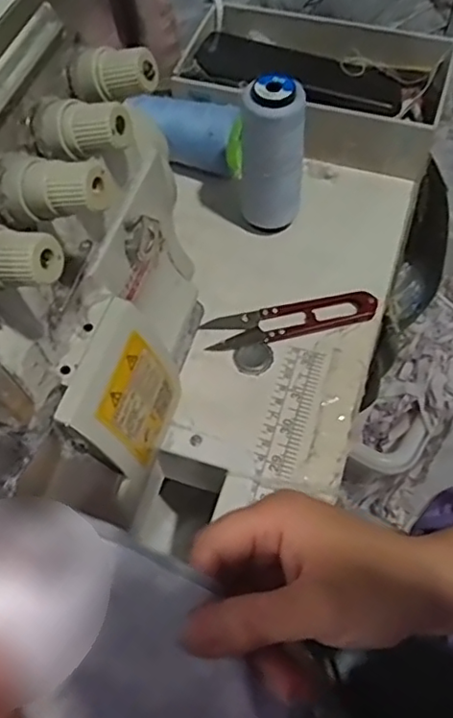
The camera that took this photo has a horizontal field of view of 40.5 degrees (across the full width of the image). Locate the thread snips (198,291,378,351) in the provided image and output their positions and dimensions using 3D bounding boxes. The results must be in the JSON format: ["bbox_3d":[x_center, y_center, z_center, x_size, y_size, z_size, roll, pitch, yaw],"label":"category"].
[{"bbox_3d":[0.044,-0.027,0.417,0.115,0.009,0.026,-10,61,-4],"label":"thread snips"}]

